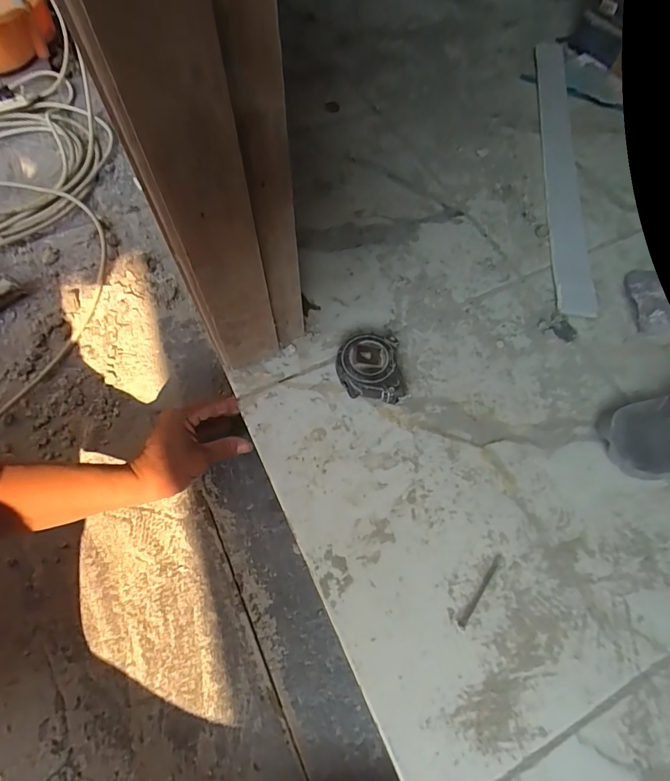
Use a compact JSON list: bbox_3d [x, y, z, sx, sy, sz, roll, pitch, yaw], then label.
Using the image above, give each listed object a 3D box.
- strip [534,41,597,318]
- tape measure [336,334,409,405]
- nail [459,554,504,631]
[{"bbox_3d":[0.349,-0.366,0.643,0.051,0.014,0.601,7,67,5],"label":"strip"},{"bbox_3d":[0.037,-0.023,0.462,0.070,0.035,0.080,-3,65,-4],"label":"tape measure"},{"bbox_3d":[0.135,0.184,0.381,0.009,0.004,0.076,39,70,16],"label":"nail"}]

